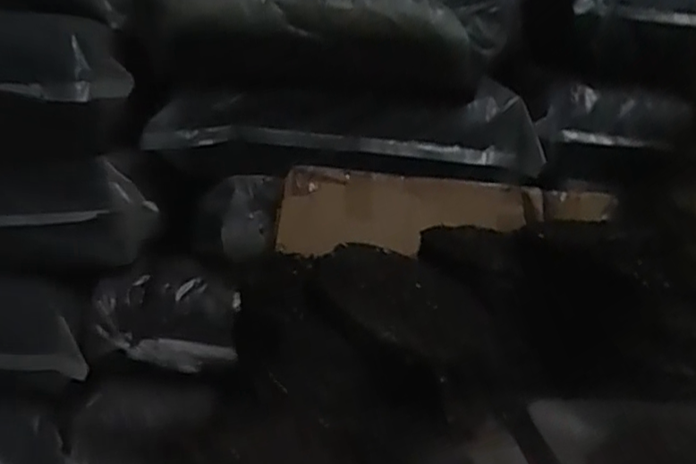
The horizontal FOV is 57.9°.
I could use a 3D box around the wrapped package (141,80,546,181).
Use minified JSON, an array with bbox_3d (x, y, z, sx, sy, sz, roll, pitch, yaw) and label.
[{"bbox_3d":[-0.004,-0.158,1.053,0.642,0.156,0.093,3,18,-7],"label":"wrapped package"}]

